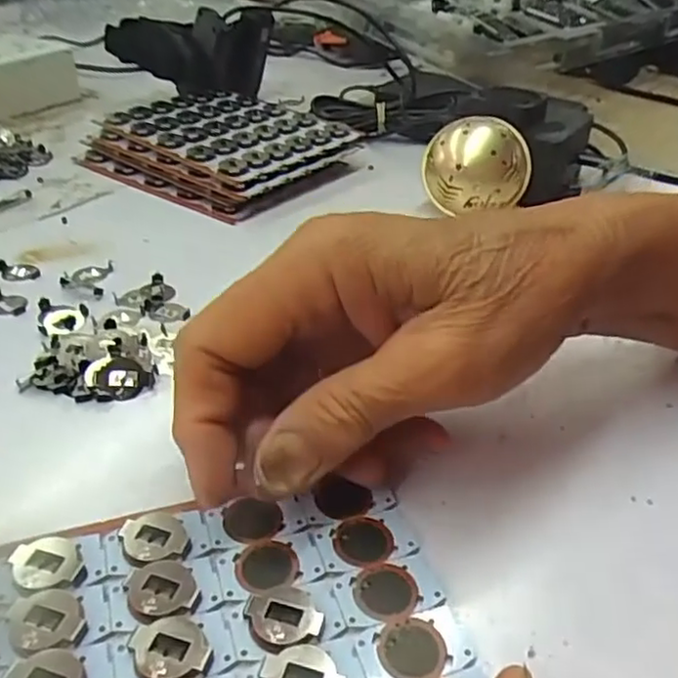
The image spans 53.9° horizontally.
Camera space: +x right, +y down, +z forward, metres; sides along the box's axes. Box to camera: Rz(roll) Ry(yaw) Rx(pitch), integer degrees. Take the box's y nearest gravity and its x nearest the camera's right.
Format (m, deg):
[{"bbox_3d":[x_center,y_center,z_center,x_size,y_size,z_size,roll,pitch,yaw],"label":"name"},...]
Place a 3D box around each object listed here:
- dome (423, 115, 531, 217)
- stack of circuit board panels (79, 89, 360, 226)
[{"bbox_3d":[0.078,-0.098,0.377,0.057,0.058,0.029,7,5,14],"label":"dome"},{"bbox_3d":[-0.077,-0.129,0.444,0.149,0.027,0.126,21,39,24],"label":"stack of circuit board panels"}]

